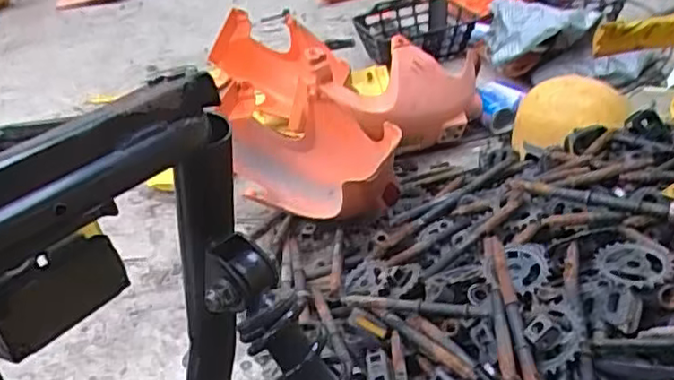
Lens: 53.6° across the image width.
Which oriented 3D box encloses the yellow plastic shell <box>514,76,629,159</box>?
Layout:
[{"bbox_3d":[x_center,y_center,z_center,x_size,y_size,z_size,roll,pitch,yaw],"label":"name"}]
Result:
[{"bbox_3d":[0.472,-0.163,1.368,0.218,0.102,0.104,-4,30,5],"label":"yellow plastic shell"}]

